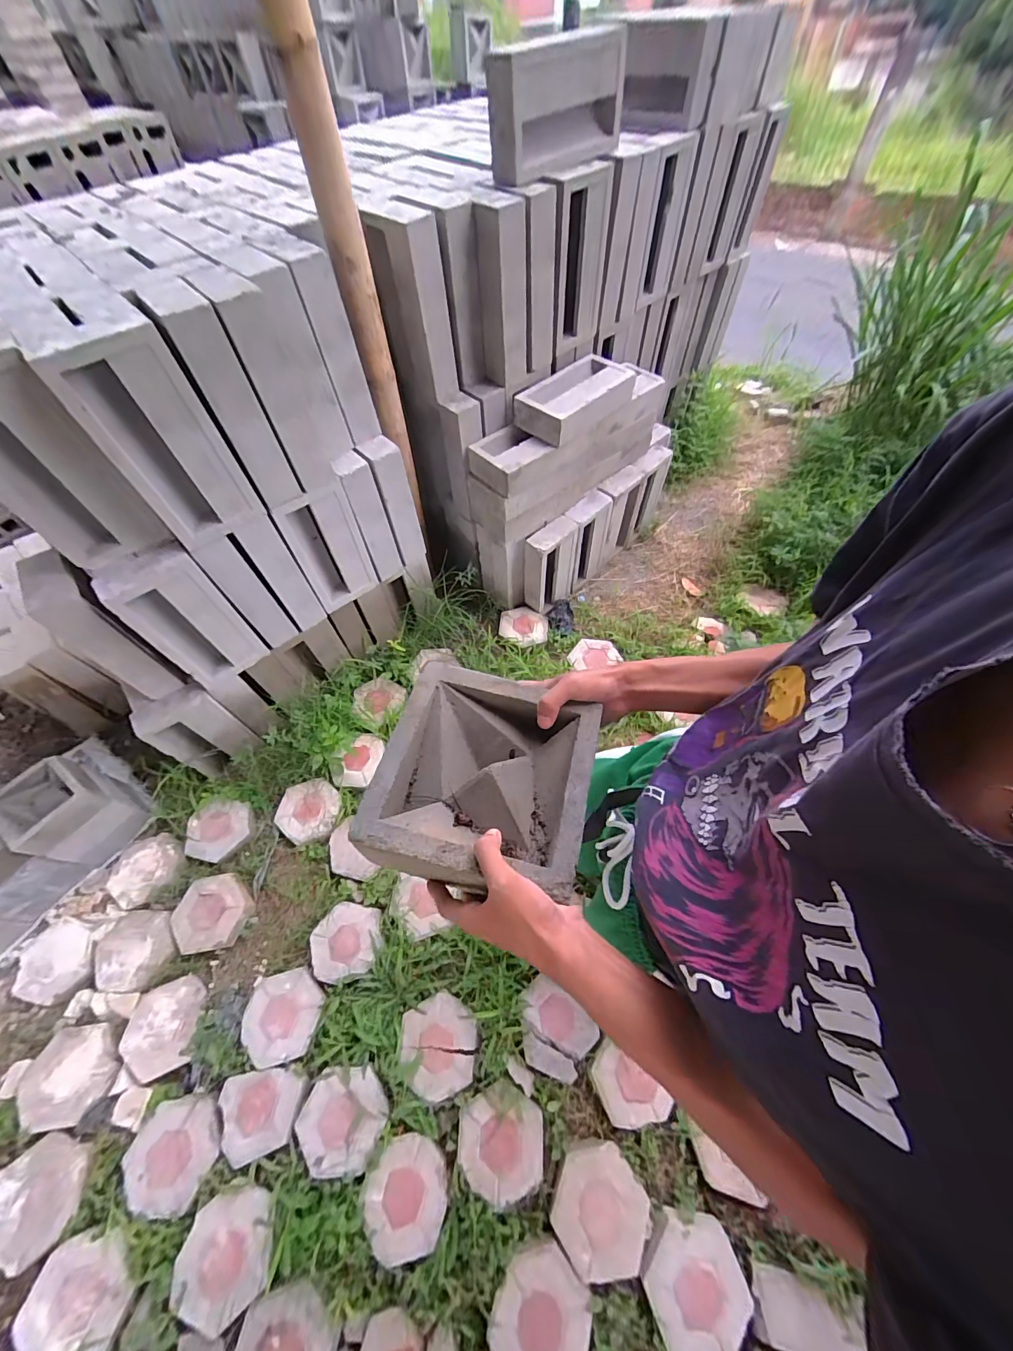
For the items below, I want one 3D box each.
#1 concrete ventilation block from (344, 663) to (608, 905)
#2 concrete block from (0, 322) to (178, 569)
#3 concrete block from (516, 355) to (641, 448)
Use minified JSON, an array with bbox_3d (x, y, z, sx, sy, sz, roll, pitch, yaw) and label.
[{"bbox_3d":[-0.020,0.099,0.439,0.198,0.062,0.204,11,59,8],"label":"concrete ventilation block"},{"bbox_3d":[-0.892,-0.405,0.848,0.196,0.386,0.197,-41,65,-19],"label":"concrete block"},{"bbox_3d":[0.246,-0.966,1.515,0.202,0.104,0.474,37,68,22],"label":"concrete block"}]

